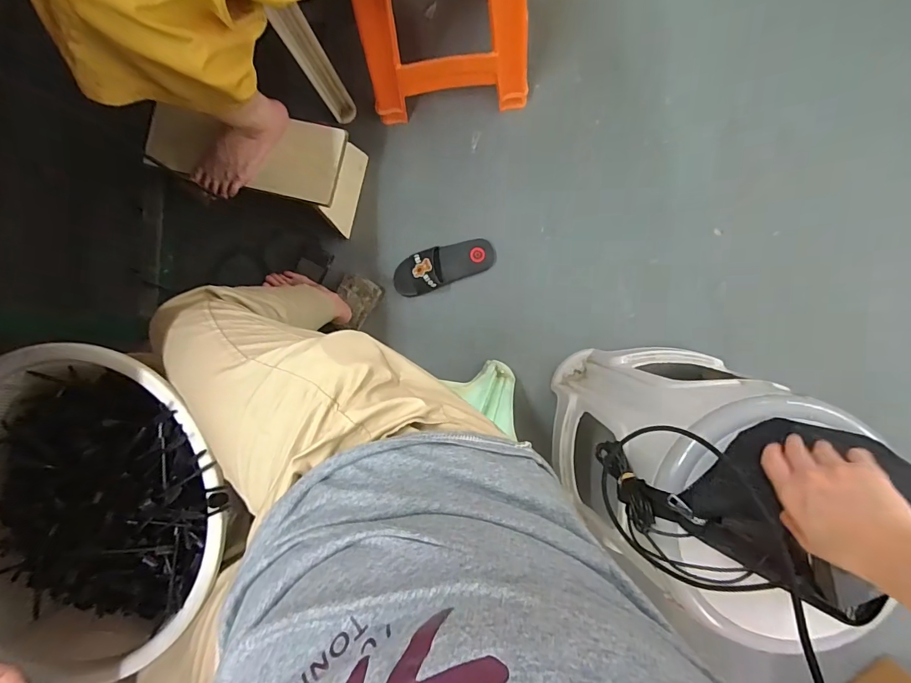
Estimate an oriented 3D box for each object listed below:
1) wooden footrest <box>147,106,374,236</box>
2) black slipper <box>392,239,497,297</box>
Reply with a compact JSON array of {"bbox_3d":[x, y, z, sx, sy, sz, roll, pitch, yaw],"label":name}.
[{"bbox_3d":[-0.398,-0.381,0.912,0.375,0.204,0.185,16,90,4],"label":"wooden footrest"},{"bbox_3d":[-0.029,-0.171,0.947,0.230,0.049,0.087,-22,88,3],"label":"black slipper"}]

